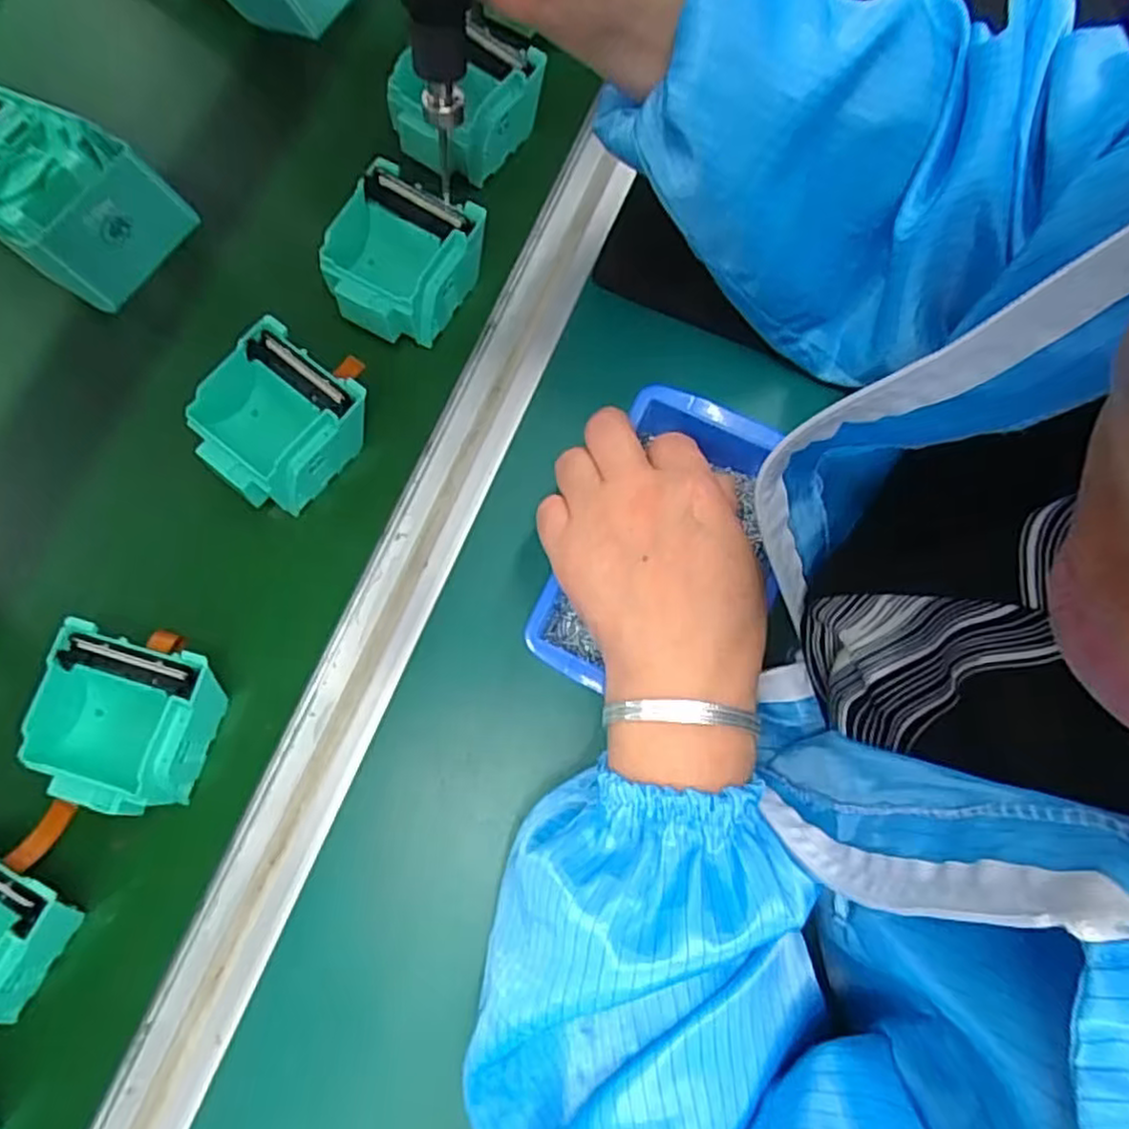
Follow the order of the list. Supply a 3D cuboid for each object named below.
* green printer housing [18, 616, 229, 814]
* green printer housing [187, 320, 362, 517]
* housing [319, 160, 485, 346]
[{"bbox_3d":[-0.213,0.078,0.348,0.077,0.039,0.082,16,77,3],"label":"green printer housing"},{"bbox_3d":[-0.153,-0.075,0.384,0.075,0.041,0.078,40,79,8],"label":"green printer housing"},{"bbox_3d":[-0.093,-0.173,0.405,0.072,0.039,0.079,30,78,6],"label":"housing"}]

